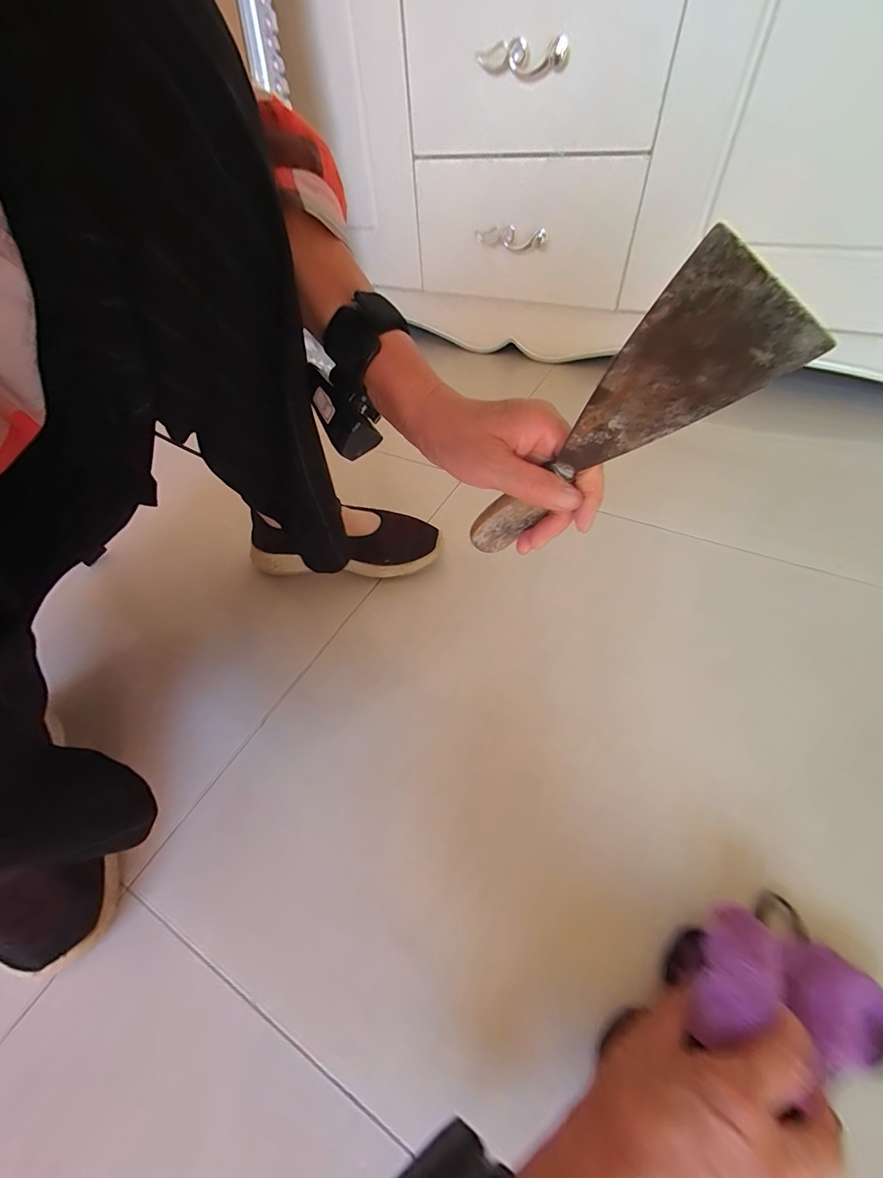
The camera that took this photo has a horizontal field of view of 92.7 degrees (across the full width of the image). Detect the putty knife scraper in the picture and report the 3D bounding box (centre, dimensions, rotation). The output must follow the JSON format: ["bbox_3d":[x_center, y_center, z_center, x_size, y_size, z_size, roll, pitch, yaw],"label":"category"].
[{"bbox_3d":[0.080,-0.072,0.231,0.062,0.194,0.021,38,53,-8],"label":"putty knife scraper"}]

